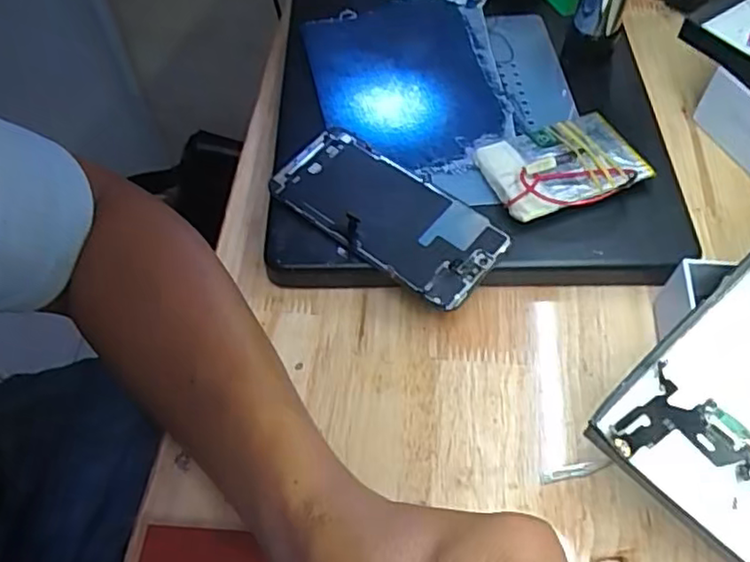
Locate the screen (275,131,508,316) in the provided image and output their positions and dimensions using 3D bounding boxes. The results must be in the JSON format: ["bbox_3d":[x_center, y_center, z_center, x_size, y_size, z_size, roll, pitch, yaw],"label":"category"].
[{"bbox_3d":[0.007,-0.040,0.382,0.136,0.008,0.065,36,69,19],"label":"screen"}]

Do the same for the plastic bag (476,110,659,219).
[{"bbox_3d":[0.117,-0.074,0.401,0.095,0.014,0.067,-18,58,-10],"label":"plastic bag"}]

